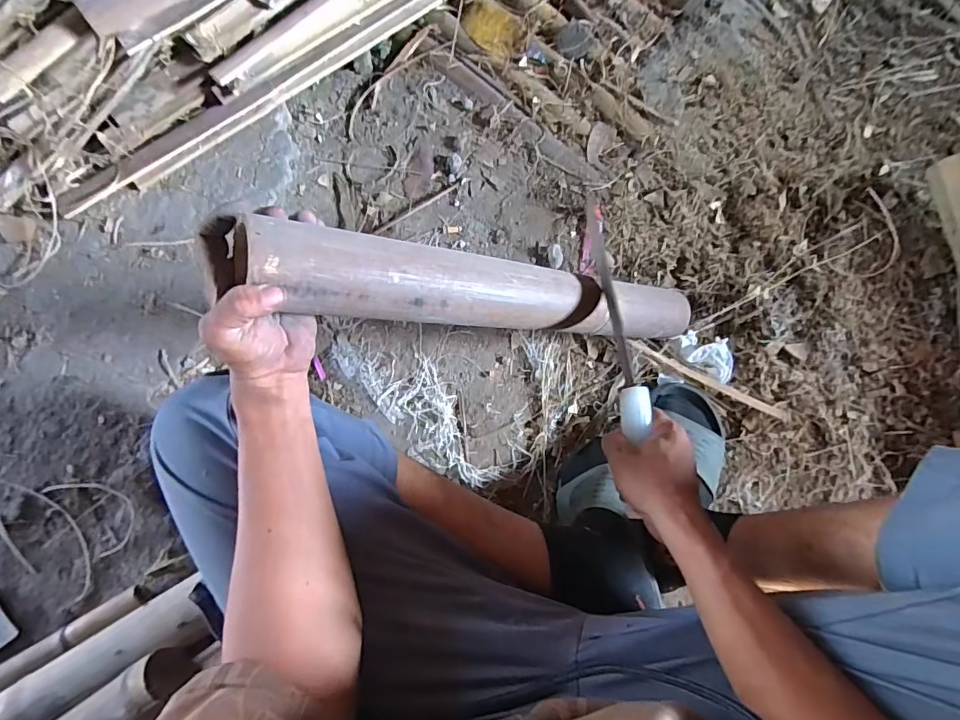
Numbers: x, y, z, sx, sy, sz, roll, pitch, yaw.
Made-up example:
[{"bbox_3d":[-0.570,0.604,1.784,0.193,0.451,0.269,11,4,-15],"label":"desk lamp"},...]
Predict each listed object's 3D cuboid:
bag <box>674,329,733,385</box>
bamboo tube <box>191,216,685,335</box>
[{"bbox_3d":[0.338,-0.008,0.709,0.077,0.022,0.068,12,85,0],"label":"bag"},{"bbox_3d":[0.037,-0.066,0.530,0.589,0.072,0.072,2,84,-36],"label":"bamboo tube"}]

